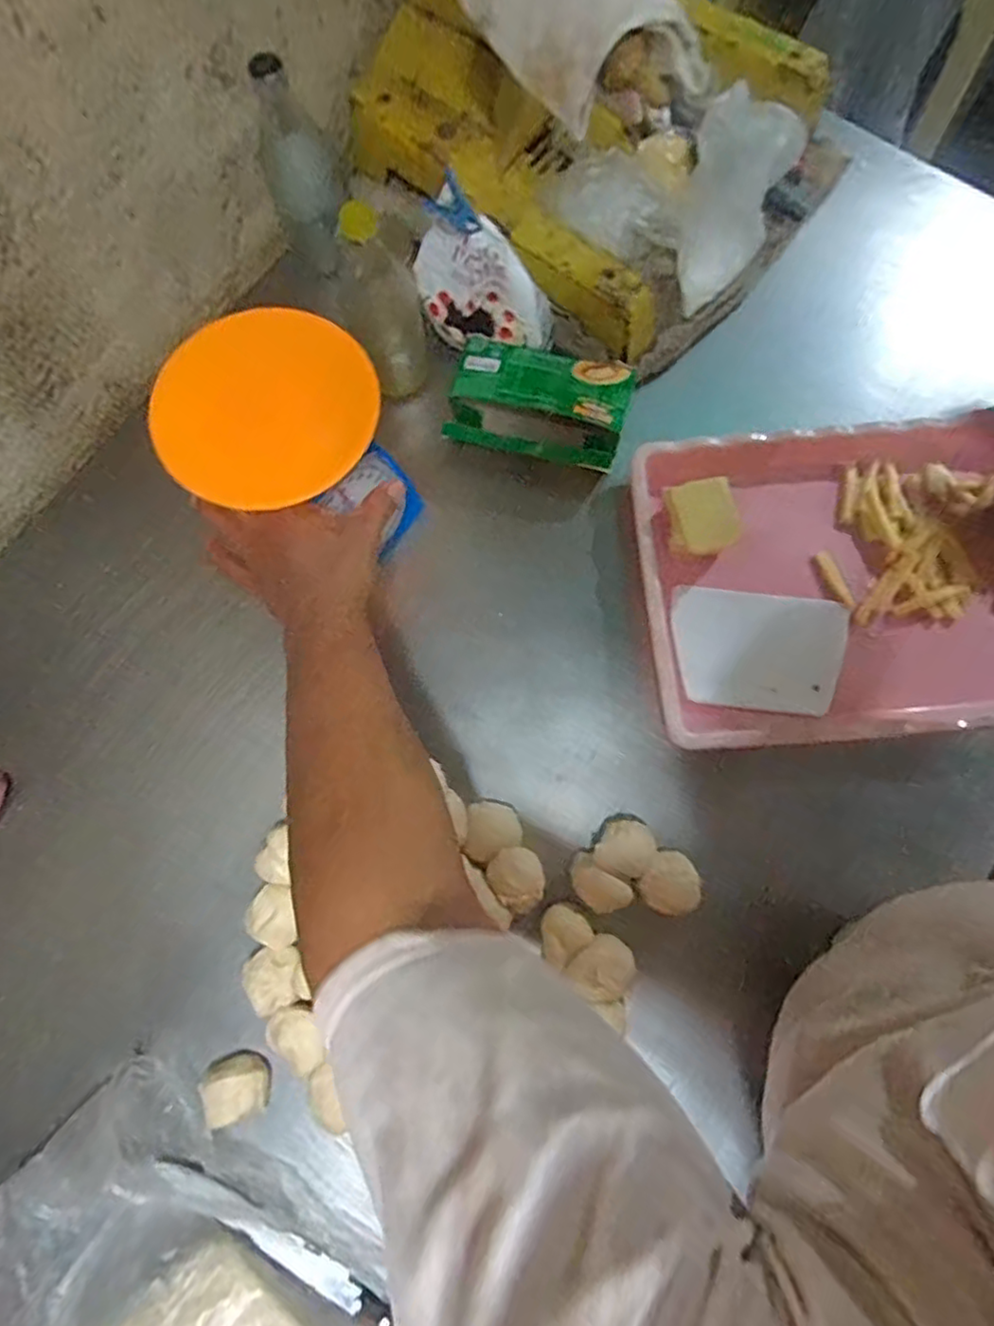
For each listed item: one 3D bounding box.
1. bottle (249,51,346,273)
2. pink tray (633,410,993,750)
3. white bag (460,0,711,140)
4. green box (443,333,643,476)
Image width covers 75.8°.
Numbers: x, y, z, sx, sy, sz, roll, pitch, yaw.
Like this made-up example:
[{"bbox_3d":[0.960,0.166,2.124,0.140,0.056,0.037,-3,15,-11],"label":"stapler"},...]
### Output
[{"bbox_3d":[-0.184,-0.456,0.586,0.053,0.161,0.063,20,80,5],"label":"bottle"},{"bbox_3d":[0.302,-0.075,0.569,0.337,0.039,0.278,-6,74,0],"label":"pink tray"},{"bbox_3d":[0.053,-0.426,0.414,0.164,0.063,0.085,43,83,9],"label":"white bag"},{"bbox_3d":[0.041,-0.238,0.594,0.163,0.056,0.097,15,80,4],"label":"green box"}]

